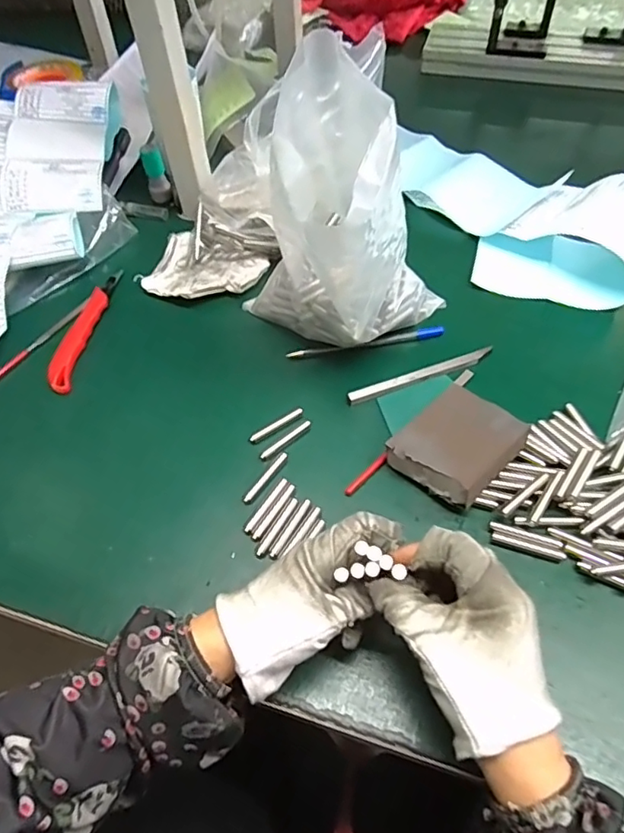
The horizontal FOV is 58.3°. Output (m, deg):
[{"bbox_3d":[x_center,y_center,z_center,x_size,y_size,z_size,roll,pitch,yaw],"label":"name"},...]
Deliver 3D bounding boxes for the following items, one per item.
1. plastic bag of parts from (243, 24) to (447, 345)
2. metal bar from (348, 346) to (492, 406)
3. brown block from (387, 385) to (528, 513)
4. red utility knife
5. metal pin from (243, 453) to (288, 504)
[{"bbox_3d":[0.013,-0.149,0.443,0.148,0.205,0.143,31,61,23],"label":"plastic bag of parts"},{"bbox_3d":[0.093,-0.036,0.474,0.134,0.005,0.015,-19,54,-13],"label":"metal bar"},{"bbox_3d":[0.107,0.022,0.415,0.078,0.033,0.070,-39,61,-23],"label":"brown block"},{"bbox_3d":[-0.214,-0.086,0.526,0.025,0.010,0.153,5,54,7],"label":"red utility knife"},{"bbox_3d":[-0.034,0.045,0.421,0.008,0.004,0.049,28,60,22],"label":"metal pin"}]

